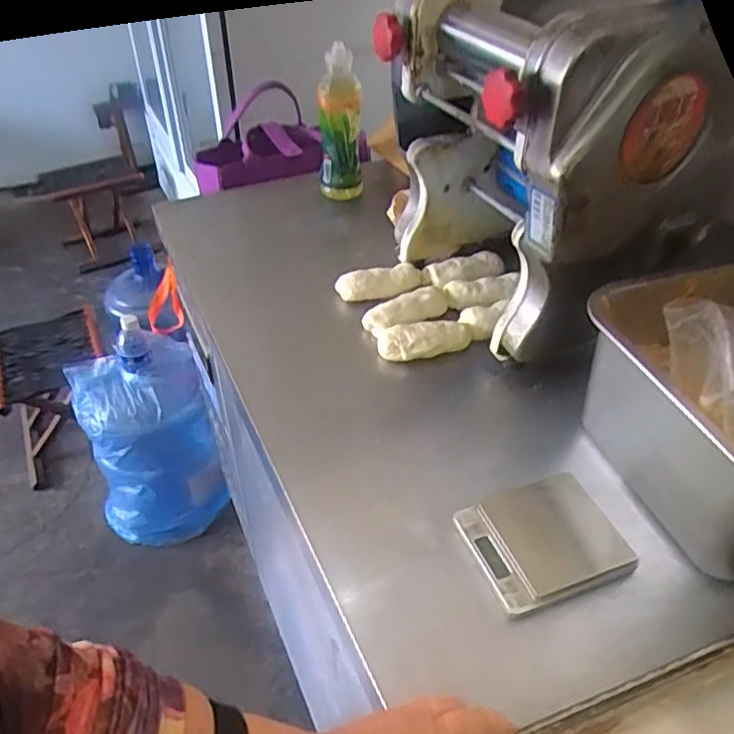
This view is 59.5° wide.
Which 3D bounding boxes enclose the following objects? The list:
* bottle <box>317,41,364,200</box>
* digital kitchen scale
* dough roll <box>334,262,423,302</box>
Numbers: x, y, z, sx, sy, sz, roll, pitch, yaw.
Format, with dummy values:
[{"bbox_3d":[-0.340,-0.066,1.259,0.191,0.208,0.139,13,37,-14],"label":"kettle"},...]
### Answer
[{"bbox_3d":[-0.046,-0.400,1.053,0.078,0.202,0.083,-4,41,-2],"label":"bottle"},{"bbox_3d":[0.152,0.150,0.560,0.121,0.017,0.104,-15,43,-14],"label":"digital kitchen scale"},{"bbox_3d":[0.018,-0.114,0.849,0.112,0.030,0.035,-11,42,-10],"label":"dough roll"}]

